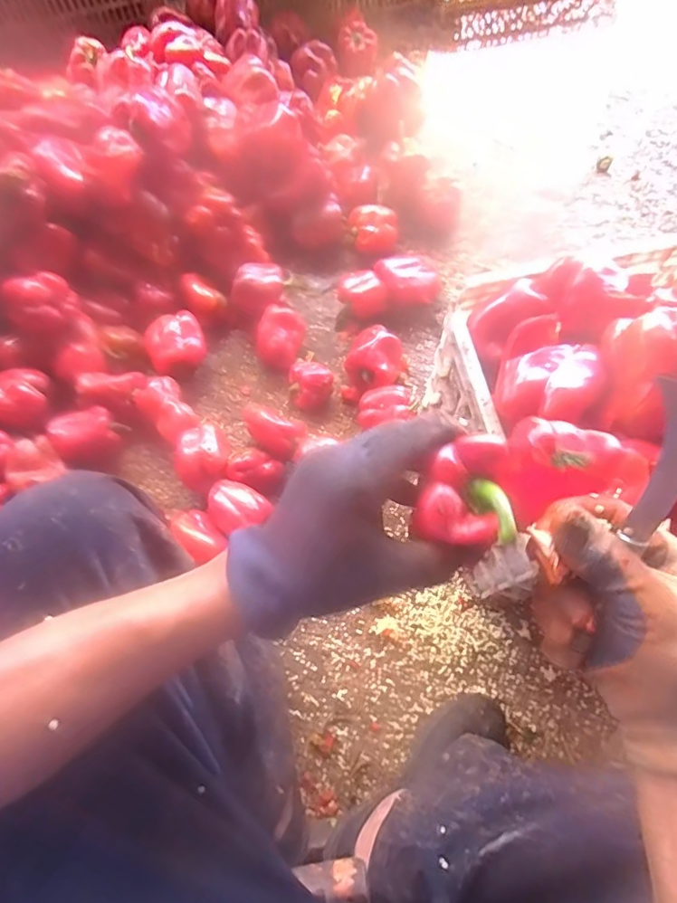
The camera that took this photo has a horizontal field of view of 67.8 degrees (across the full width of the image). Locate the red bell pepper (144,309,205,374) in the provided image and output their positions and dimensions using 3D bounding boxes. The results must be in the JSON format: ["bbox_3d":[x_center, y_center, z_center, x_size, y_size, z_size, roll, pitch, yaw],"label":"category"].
[{"bbox_3d":[-0.269,-0.177,0.841,0.091,0.074,0.083,0,68,1],"label":"red bell pepper"}]

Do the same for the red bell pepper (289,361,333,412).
[{"bbox_3d":[-0.043,-0.107,0.818,0.072,0.056,0.084,-10,68,-3],"label":"red bell pepper"}]

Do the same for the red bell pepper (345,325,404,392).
[{"bbox_3d":[0.055,-0.140,0.810,0.088,0.088,0.094,0,68,1],"label":"red bell pepper"}]

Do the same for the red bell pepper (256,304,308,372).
[{"bbox_3d":[-0.098,-0.186,0.842,0.076,0.070,0.091,24,70,10],"label":"red bell pepper"}]

